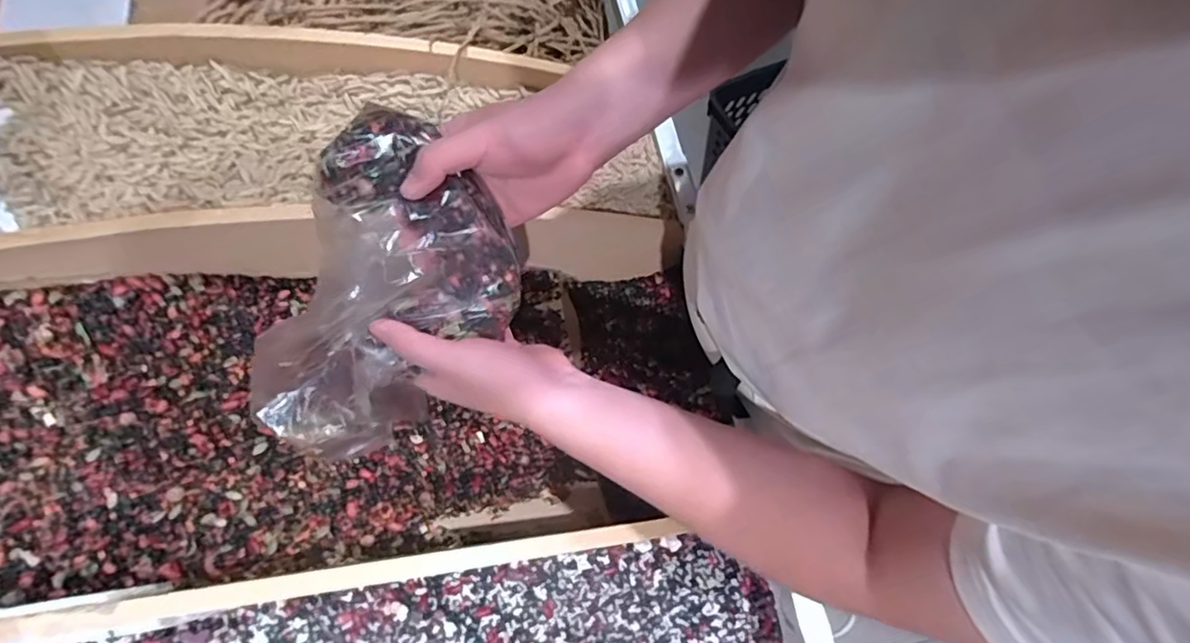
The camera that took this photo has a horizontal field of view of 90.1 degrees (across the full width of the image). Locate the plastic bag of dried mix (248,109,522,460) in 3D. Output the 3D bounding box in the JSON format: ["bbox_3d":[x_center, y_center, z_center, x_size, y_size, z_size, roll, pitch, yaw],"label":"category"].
[{"bbox_3d":[-0.143,-0.013,0.435,0.149,0.075,0.248,20,107,-20],"label":"plastic bag of dried mix"}]

